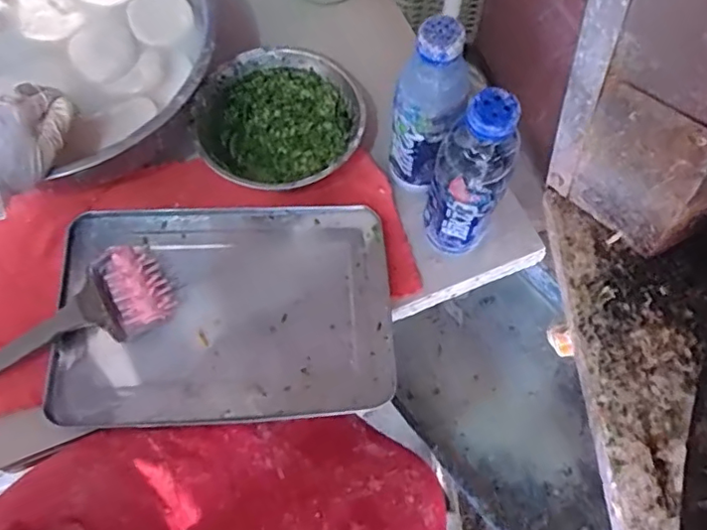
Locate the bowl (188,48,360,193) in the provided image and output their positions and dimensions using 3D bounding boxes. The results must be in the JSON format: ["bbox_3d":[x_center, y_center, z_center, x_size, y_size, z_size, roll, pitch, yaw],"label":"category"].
[{"bbox_3d":[-0.083,-0.158,0.664,0.184,0.068,0.179,0,66,0],"label":"bowl"}]

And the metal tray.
[{"bbox_3d":[-0.132,0.045,0.598,0.336,0.026,0.231,-3,66,-2],"label":"metal tray"}]

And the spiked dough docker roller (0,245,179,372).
[{"bbox_3d":[-0.286,0.045,0.579,0.195,0.038,0.093,-21,68,-9],"label":"spiked dough docker roller"}]

